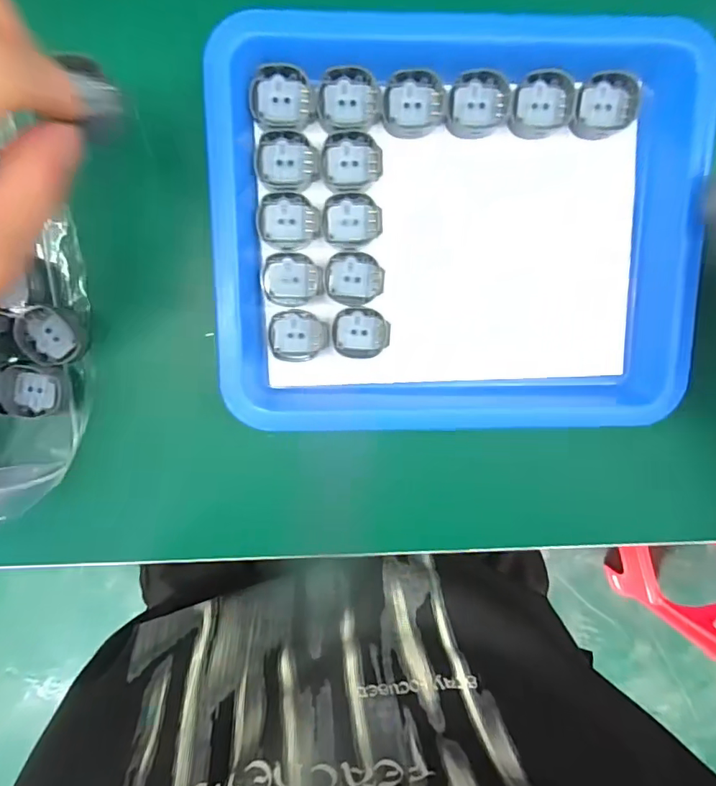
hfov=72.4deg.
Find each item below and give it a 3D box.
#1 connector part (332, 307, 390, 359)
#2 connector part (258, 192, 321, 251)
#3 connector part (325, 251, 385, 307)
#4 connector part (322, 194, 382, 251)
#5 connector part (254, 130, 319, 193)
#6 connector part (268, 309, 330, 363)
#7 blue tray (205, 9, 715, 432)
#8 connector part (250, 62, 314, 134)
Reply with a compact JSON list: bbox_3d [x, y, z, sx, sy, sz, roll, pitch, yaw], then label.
[{"bbox_3d":[0.002,-0.029,0.237,0.027,0.004,0.024,2,99,-3],"label":"connector part"},{"bbox_3d":[-0.032,-0.080,0.227,0.028,0.004,0.025,3,99,-3],"label":"connector part"},{"bbox_3d":[-0.001,-0.054,0.233,0.027,0.004,0.024,7,98,-4],"label":"connector part"},{"bbox_3d":[-0.003,-0.080,0.227,0.027,0.004,0.024,3,99,-3],"label":"connector part"},{"bbox_3d":[-0.032,-0.106,0.224,0.029,0.006,0.025,4,99,-3],"label":"connector part"},{"bbox_3d":[-0.029,-0.028,0.238,0.028,0.004,0.025,4,99,-3],"label":"connector part"},{"bbox_3d":[0.046,-0.073,0.230,0.215,0.030,0.184,0,99,-3],"label":"blue tray"},{"bbox_3d":[-0.034,-0.131,0.216,0.027,0.005,0.025,2,99,-3],"label":"connector part"}]

